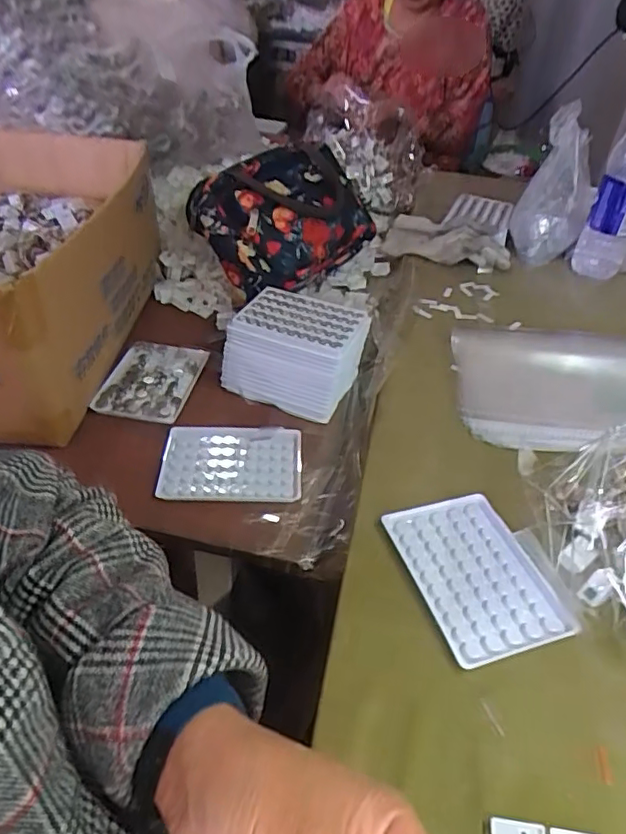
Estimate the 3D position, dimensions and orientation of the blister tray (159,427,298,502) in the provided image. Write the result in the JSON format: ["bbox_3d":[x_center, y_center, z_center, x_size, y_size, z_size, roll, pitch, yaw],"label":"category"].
[{"bbox_3d":[-0.077,0.044,0.561,0.130,0.014,0.085,2,41,-3],"label":"blister tray"}]

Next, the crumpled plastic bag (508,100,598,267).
[{"bbox_3d":[0.343,-0.319,0.837,0.097,0.213,0.098,16,6,13],"label":"crumpled plastic bag"}]

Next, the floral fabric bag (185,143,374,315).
[{"bbox_3d":[-0.031,-0.256,0.774,0.186,0.125,0.240,35,49,30],"label":"floral fabric bag"}]

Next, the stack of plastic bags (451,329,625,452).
[{"bbox_3d":[0.331,-0.030,0.604,0.361,0.031,0.192,7,41,3],"label":"stack of plastic bags"}]

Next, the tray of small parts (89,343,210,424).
[{"bbox_3d":[-0.179,-0.043,0.654,0.093,0.010,0.126,9,41,6],"label":"tray of small parts"}]

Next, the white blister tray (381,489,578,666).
[{"bbox_3d":[0.120,0.114,0.437,0.093,0.006,0.127,-10,43,-17],"label":"white blister tray"}]

